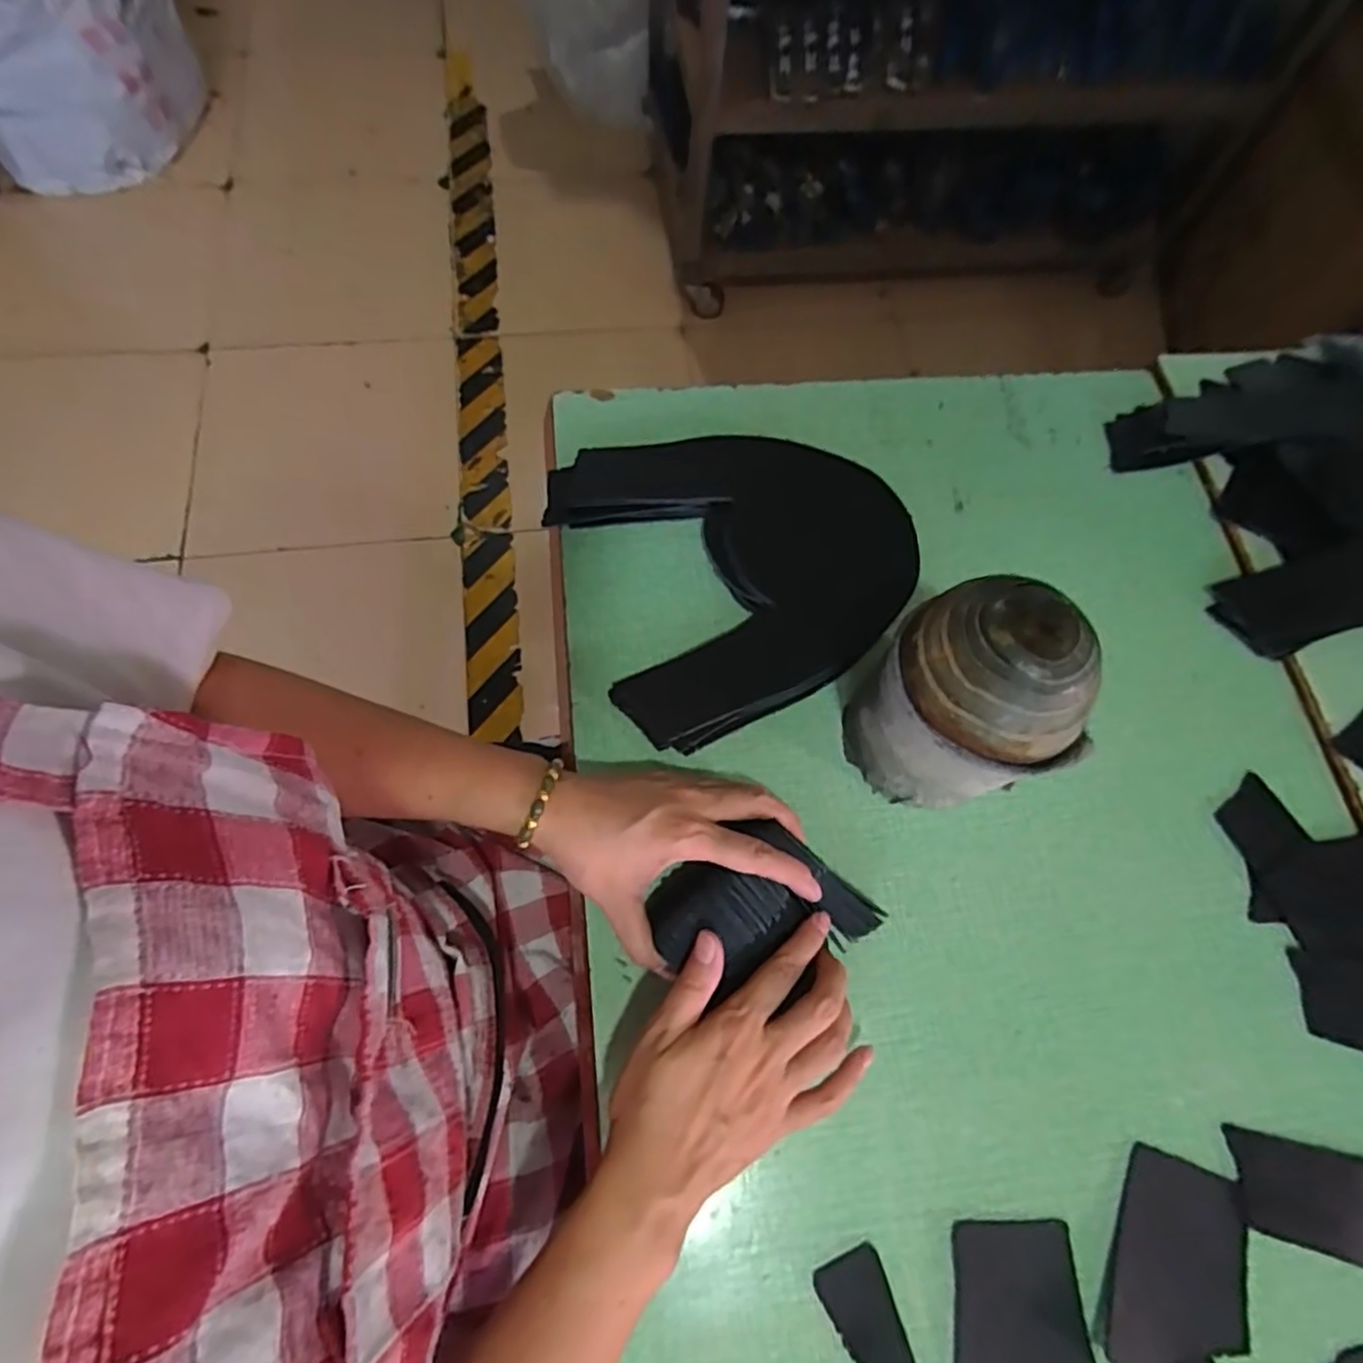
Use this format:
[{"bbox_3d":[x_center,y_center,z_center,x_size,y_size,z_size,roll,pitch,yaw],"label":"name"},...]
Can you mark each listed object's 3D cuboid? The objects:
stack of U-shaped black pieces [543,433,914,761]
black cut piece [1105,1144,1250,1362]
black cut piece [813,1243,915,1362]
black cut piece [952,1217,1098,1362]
[{"bbox_3d":[0.044,-0.091,0.507,0.236,0.025,0.230,-20,70,-9],"label":"stack of U-shaped black pieces"},{"bbox_3d":[0.267,0.316,0.371,0.073,0.007,0.103,21,68,2],"label":"black cut piece"},{"bbox_3d":[0.097,0.334,0.357,0.035,0.005,0.065,-19,70,-8],"label":"black cut piece"},{"bbox_3d":[0.176,0.346,0.362,0.076,0.005,0.105,-2,68,-1],"label":"black cut piece"}]

